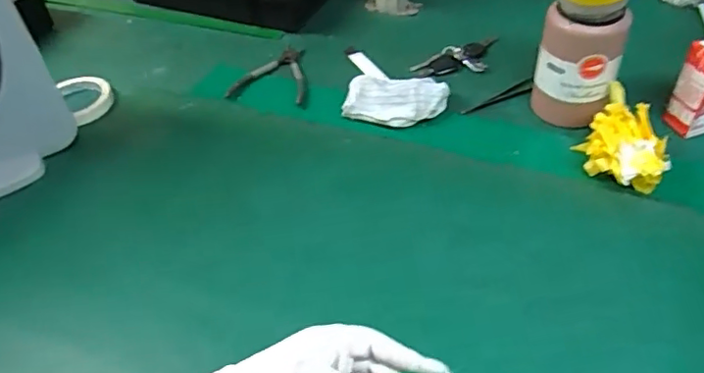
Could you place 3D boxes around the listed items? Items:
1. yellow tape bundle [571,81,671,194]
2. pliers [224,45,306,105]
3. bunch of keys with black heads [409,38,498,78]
[{"bbox_3d":[0.299,-0.048,0.625,0.092,0.056,0.111,22,52,25],"label":"yellow tape bundle"},{"bbox_3d":[-0.106,-0.164,0.808,0.107,0.010,0.134,6,47,12],"label":"pliers"},{"bbox_3d":[0.155,-0.182,0.810,0.141,0.012,0.060,-19,47,-12],"label":"bunch of keys with black heads"}]

